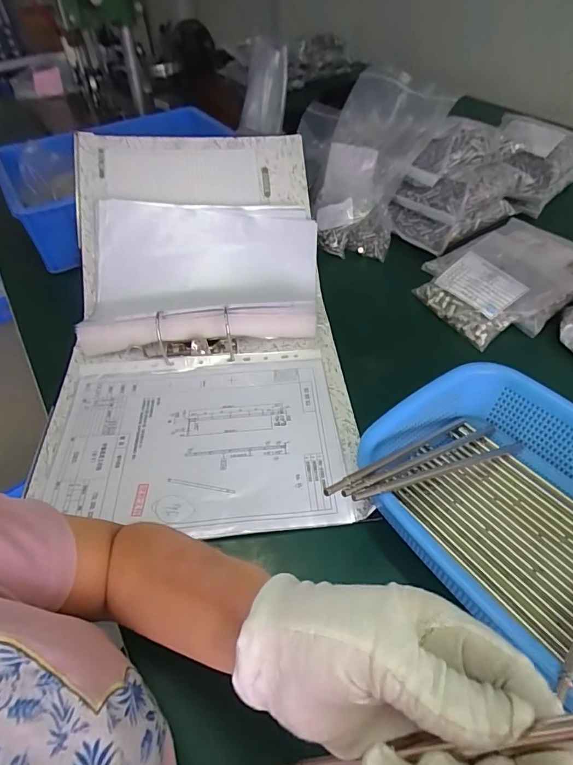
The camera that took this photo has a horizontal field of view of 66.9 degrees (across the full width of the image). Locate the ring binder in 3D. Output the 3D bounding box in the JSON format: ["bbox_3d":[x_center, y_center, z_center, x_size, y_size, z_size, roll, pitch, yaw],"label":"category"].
[{"bbox_3d":[-0.109,-0.106,0.529,0.332,0.149,0.542,-5,49,-4],"label":"ring binder"}]

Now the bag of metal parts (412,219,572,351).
[{"bbox_3d":[0.309,-0.149,0.608,0.219,0.056,0.166,-22,52,-18],"label":"bag of metal parts"}]

